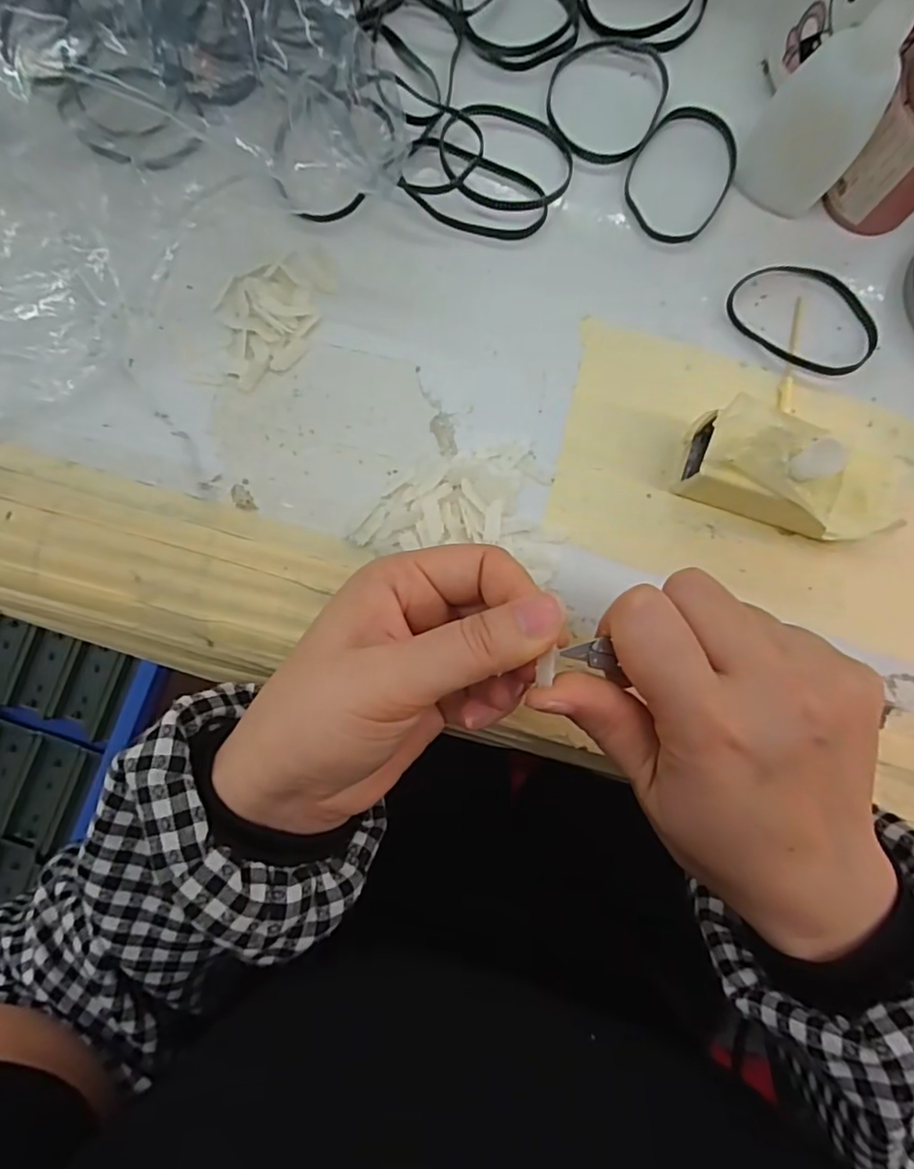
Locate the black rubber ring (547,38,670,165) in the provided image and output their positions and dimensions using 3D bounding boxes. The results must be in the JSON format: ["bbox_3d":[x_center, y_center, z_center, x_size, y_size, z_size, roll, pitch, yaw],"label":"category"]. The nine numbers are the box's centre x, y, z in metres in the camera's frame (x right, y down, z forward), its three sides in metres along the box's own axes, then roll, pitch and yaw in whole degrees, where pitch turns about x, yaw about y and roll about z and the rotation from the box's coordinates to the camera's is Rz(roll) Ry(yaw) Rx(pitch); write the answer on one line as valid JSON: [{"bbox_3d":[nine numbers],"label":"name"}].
[{"bbox_3d":[0.073,-0.236,0.282,0.057,0.004,0.066,12,86,1],"label":"black rubber ring"}]

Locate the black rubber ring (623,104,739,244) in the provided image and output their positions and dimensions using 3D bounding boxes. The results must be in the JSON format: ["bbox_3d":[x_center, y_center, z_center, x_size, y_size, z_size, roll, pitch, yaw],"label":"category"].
[{"bbox_3d":[0.108,-0.198,0.280,0.048,0.004,0.067,32,87,2],"label":"black rubber ring"}]

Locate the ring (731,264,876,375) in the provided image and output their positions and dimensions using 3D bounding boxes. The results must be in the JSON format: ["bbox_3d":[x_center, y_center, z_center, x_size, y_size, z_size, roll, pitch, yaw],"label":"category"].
[{"bbox_3d":[0.166,-0.127,0.275,0.070,0.006,0.048,36,87,2],"label":"ring"}]

